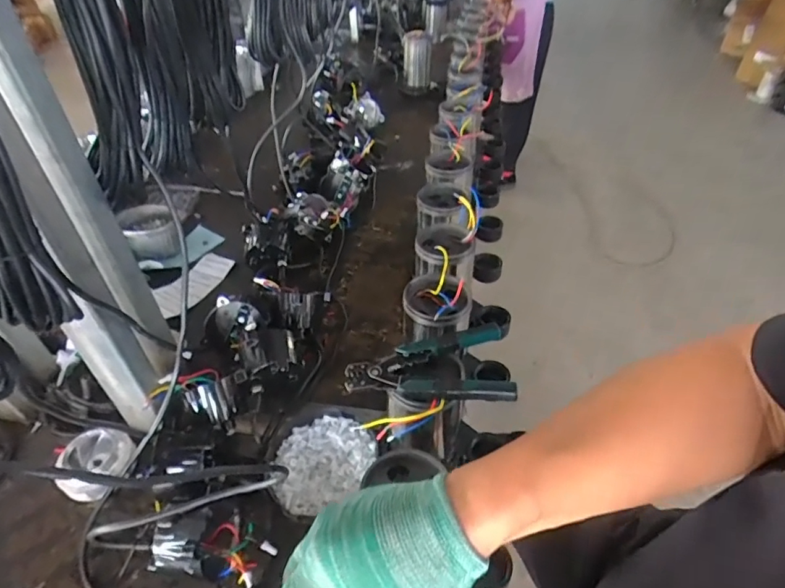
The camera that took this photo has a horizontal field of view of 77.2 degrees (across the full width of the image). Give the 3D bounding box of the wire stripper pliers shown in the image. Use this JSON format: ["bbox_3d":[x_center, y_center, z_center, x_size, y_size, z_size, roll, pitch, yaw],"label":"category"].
[{"bbox_3d":[0.038,0.079,0.549,0.176,0.035,0.099,-1,42,1],"label":"wire stripper pliers"}]

